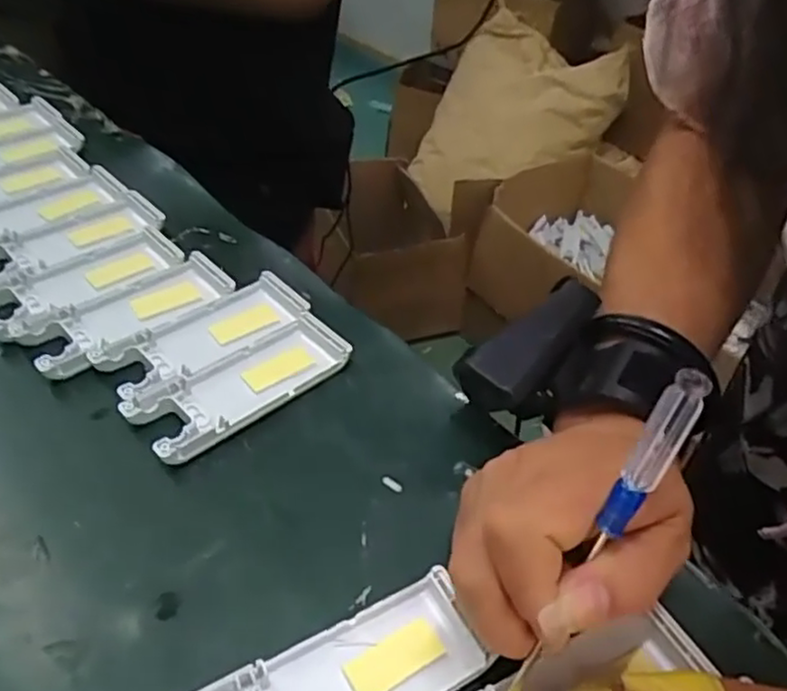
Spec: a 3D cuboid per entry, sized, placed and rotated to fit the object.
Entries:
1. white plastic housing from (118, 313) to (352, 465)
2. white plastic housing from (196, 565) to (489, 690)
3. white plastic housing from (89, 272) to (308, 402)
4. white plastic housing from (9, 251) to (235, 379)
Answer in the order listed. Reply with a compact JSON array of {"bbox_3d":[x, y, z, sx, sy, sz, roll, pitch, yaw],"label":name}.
[{"bbox_3d":[-0.072,0.018,0.325,0.103,0.011,0.040,-30,54,-33],"label":"white plastic housing"},{"bbox_3d":[-0.018,0.114,0.230,0.102,0.012,0.040,-19,48,-25],"label":"white plastic housing"},{"bbox_3d":[-0.095,-0.006,0.346,0.104,0.011,0.041,-29,53,-32],"label":"white plastic housing"},{"bbox_3d":[-0.138,-0.018,0.354,0.043,0.012,0.102,35,50,28],"label":"white plastic housing"}]

